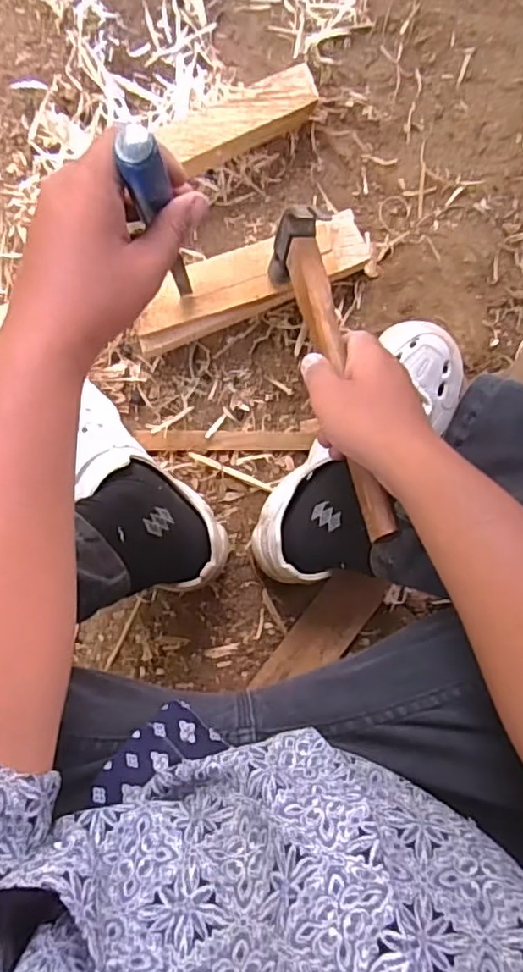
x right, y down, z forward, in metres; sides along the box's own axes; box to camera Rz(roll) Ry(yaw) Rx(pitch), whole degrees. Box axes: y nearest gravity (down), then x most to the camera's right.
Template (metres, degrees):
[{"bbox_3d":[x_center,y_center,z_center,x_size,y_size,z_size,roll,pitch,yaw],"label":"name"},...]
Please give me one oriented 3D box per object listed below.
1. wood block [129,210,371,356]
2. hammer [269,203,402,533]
[{"bbox_3d":[-0.009,-0.189,0.569,0.225,0.061,0.057,-22,96,0],"label":"wood block"},{"bbox_3d":[0.053,-0.087,0.460,0.035,0.087,0.272,-12,69,-1],"label":"hammer"}]

